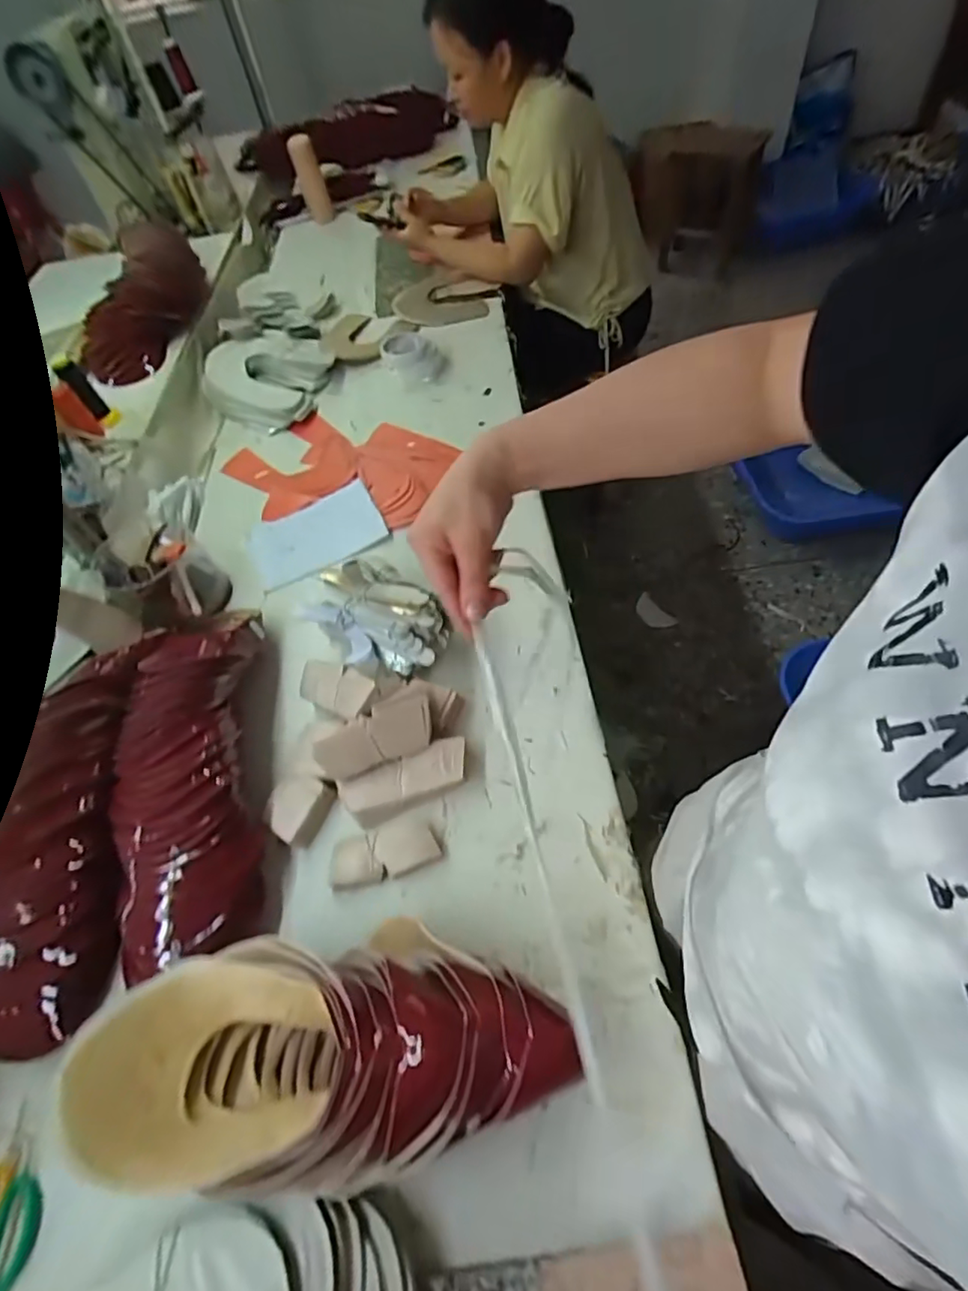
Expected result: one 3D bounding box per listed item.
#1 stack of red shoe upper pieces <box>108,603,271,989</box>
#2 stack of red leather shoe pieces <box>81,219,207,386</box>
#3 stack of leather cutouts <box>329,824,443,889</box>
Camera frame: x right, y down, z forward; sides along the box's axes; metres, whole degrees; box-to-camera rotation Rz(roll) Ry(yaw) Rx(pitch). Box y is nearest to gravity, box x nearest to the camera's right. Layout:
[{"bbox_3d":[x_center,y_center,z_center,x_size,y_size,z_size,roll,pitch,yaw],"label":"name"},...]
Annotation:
[{"bbox_3d":[-0.347,0.129,0.675,0.138,0.097,0.462,-13,57,0],"label":"stack of red shoe upper pieces"},{"bbox_3d":[-0.682,-0.692,1.169,0.179,0.089,0.383,11,76,9],"label":"stack of red leather shoe pieces"},{"bbox_3d":[-0.111,0.231,0.645,0.119,0.020,0.058,-11,57,2],"label":"stack of leather cutouts"}]

